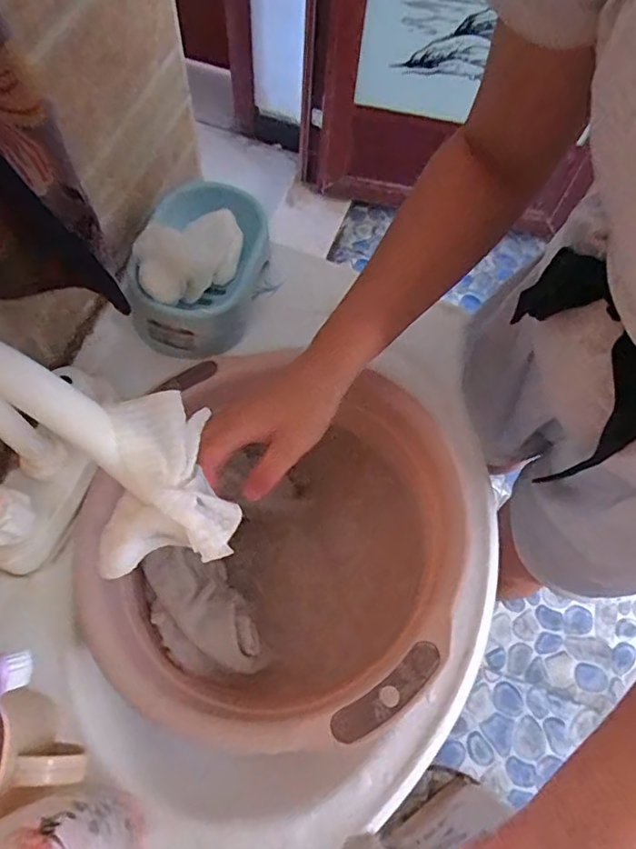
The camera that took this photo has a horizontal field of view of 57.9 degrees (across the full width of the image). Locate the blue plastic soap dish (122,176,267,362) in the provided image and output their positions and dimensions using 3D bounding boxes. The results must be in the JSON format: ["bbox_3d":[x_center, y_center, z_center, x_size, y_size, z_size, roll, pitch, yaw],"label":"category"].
[{"bbox_3d":[-0.108,-0.154,0.536,0.107,0.067,0.174,14,65,2],"label":"blue plastic soap dish"}]

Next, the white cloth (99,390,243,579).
[{"bbox_3d":[-0.068,0.026,0.257,0.060,0.046,0.070,-2,67,-2],"label":"white cloth"}]

